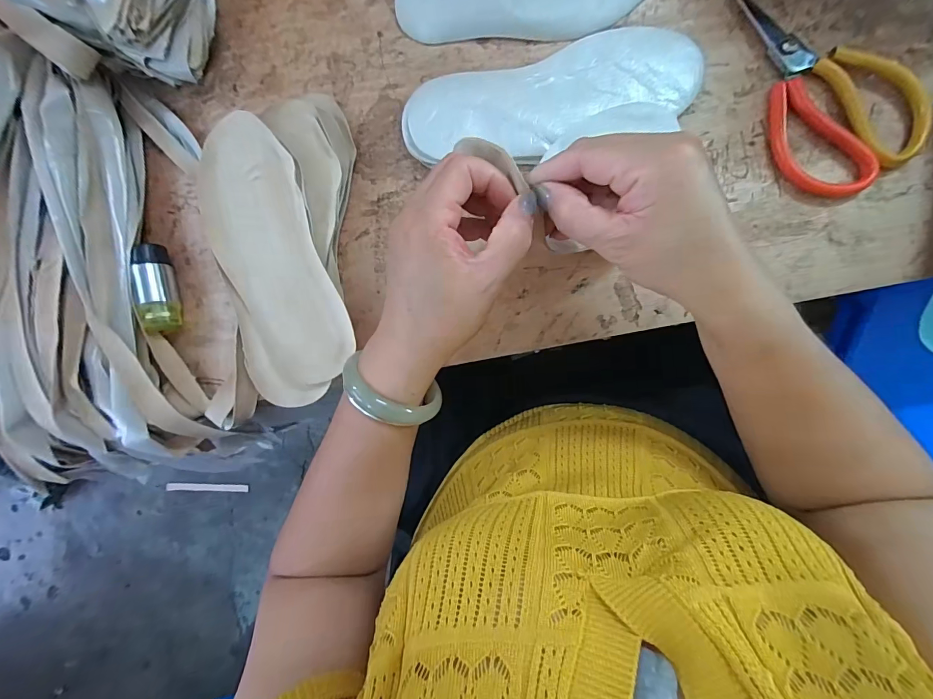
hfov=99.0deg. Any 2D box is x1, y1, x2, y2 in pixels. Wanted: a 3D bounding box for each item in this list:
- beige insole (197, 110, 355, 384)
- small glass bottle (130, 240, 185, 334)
[{"bbox_3d":[-0.170,-0.085,0.343,0.089,0.007,0.234,-21,88,5],"label":"beige insole"},{"bbox_3d":[-0.286,-0.058,0.373,0.022,0.031,0.084,-10,87,7],"label":"small glass bottle"}]

